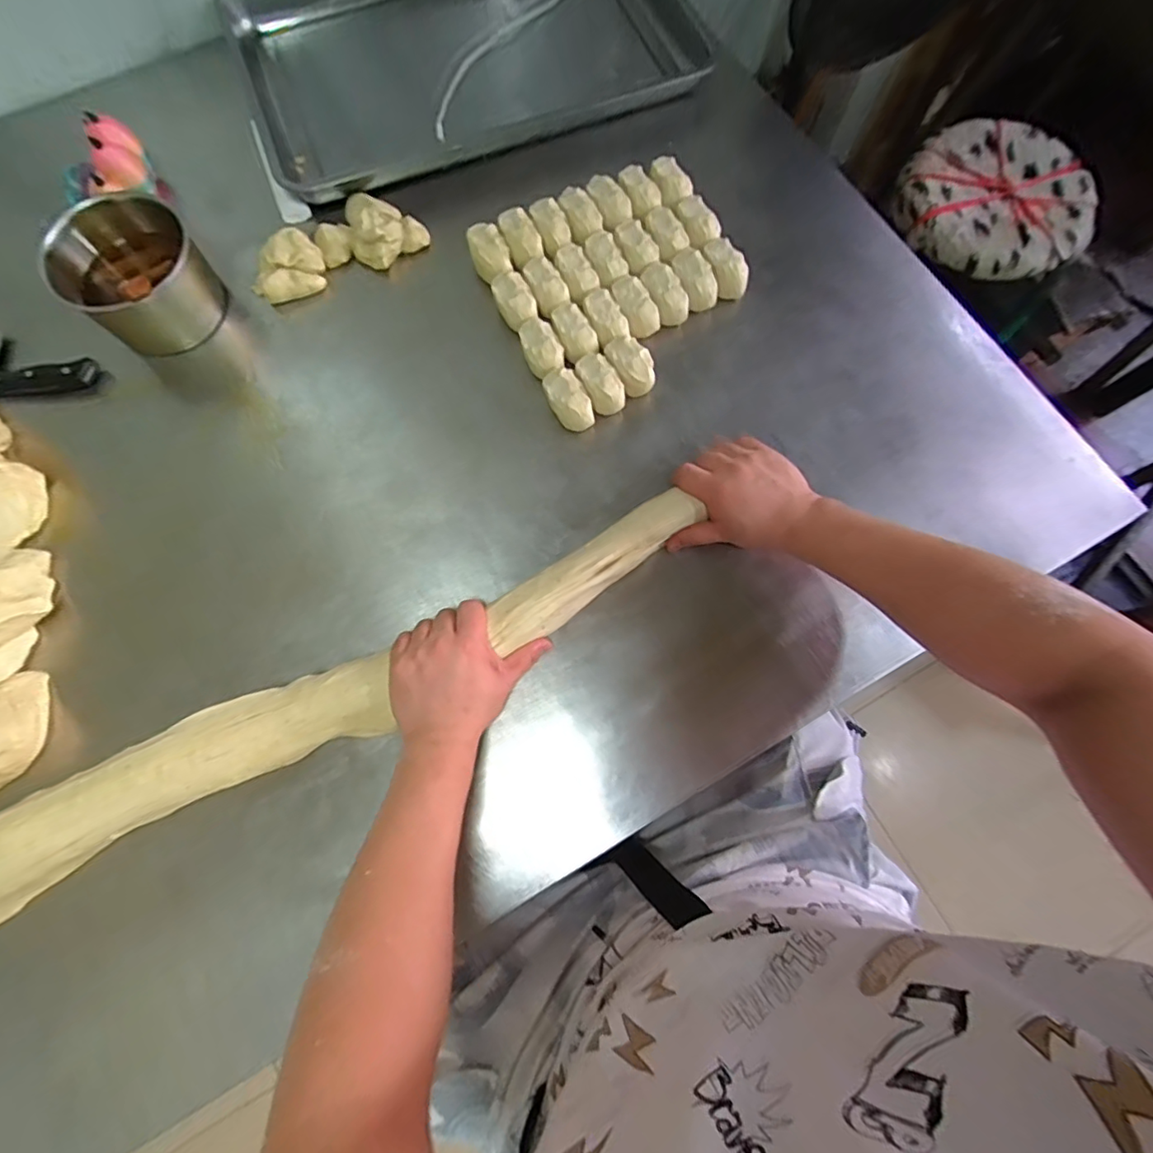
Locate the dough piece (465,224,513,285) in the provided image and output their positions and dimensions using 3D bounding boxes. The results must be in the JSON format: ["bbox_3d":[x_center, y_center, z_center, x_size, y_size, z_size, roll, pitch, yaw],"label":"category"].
[{"bbox_3d":[-0.102,-0.382,0.652,0.044,0.039,0.075,-15,77,-2],"label":"dough piece"}]

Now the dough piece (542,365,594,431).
[{"bbox_3d":[-0.010,-0.193,0.606,0.041,0.047,0.070,-26,77,-5],"label":"dough piece"}]

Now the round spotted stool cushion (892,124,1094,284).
[{"bbox_3d":[0.646,-0.590,0.849,0.227,0.074,0.247,0,77,2],"label":"round spotted stool cushion"}]

